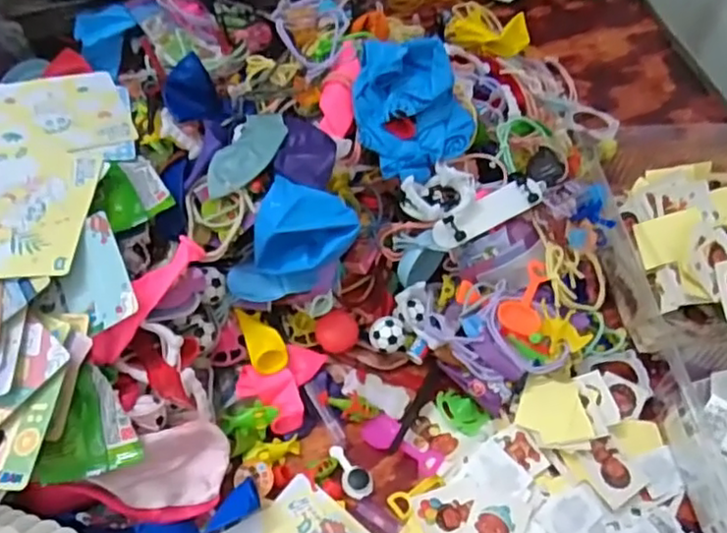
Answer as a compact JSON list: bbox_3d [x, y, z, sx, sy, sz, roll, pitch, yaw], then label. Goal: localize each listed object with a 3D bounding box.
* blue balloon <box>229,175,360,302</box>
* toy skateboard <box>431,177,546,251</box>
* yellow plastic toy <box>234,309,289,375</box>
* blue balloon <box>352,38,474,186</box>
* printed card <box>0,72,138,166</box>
[{"bbox_3d":[-0.036,-0.018,0.383,0.062,0.050,0.051,-5,56,-8],"label":"blue balloon"},{"bbox_3d":[0.081,-0.034,0.418,0.078,0.017,0.020,-24,60,-20],"label":"toy skateboard"},{"bbox_3d":[-0.060,0.046,0.401,0.021,0.017,0.046,-15,58,-15],"label":"yellow plastic toy"},{"bbox_3d":[0.029,-0.105,0.418,0.067,0.046,0.076,-30,63,-23],"label":"blue balloon"},{"bbox_3d":[-0.191,-0.093,0.411,0.086,0.006,0.066,-18,63,-26],"label":"printed card"}]

